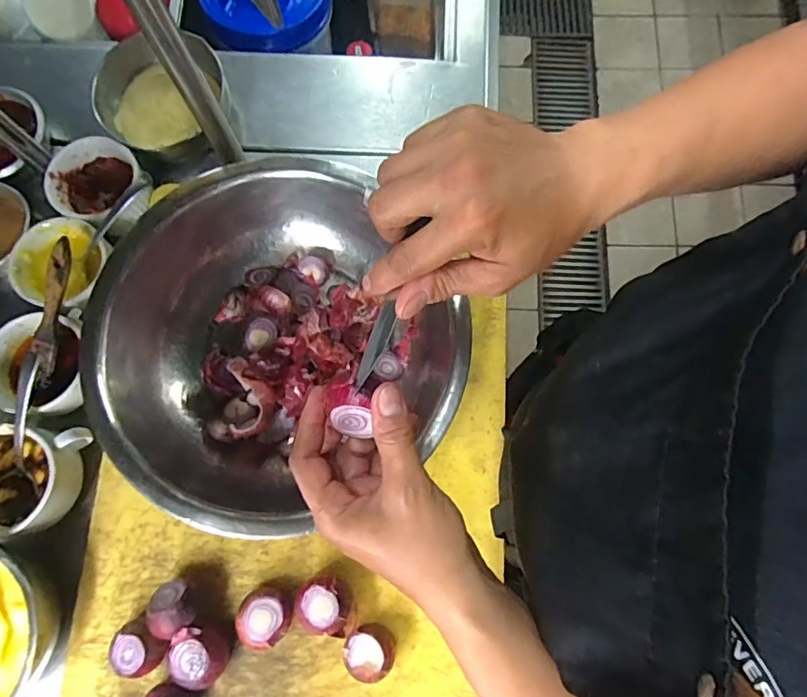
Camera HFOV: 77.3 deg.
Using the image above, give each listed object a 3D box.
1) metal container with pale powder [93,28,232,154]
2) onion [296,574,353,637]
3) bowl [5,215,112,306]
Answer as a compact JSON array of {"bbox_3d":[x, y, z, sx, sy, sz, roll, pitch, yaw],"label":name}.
[{"bbox_3d":[-0.274,-0.283,0.568,0.134,0.050,0.131,0,77,0],"label":"metal container with pale powder"},{"bbox_3d":[-0.069,0.220,0.440,0.046,0.032,0.040,16,78,4],"label":"onion"},{"bbox_3d":[-0.351,-0.085,0.525,0.085,0.042,0.088,0,77,0],"label":"bowl"}]

